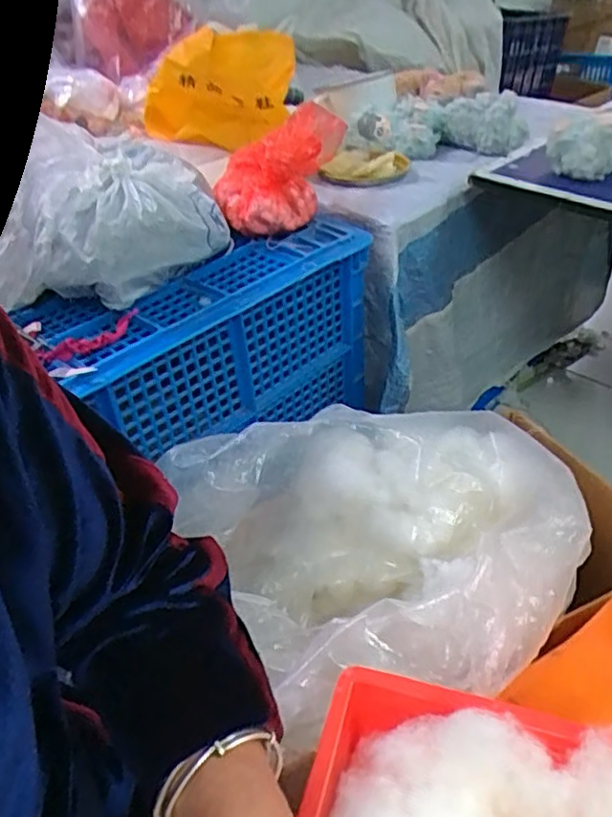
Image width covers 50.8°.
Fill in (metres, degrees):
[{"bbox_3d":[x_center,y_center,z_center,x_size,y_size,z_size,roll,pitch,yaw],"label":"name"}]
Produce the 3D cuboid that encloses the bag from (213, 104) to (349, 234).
[{"bbox_3d":[-0.045,-0.308,0.827,0.127,0.104,0.164,17,43,25],"label":"bag"}]

